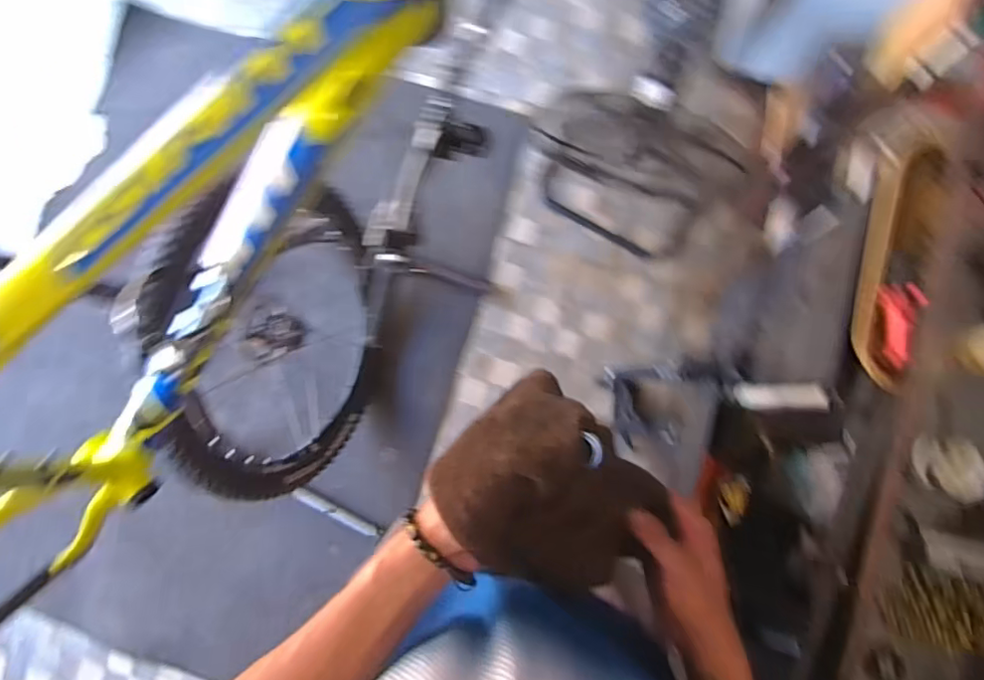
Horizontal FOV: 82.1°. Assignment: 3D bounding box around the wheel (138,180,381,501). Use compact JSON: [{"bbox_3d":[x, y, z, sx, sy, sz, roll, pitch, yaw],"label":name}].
[{"bbox_3d":[-0.461,-0.010,1.206,0.166,0.678,0.665,5,88,22],"label":"wheel"}]

